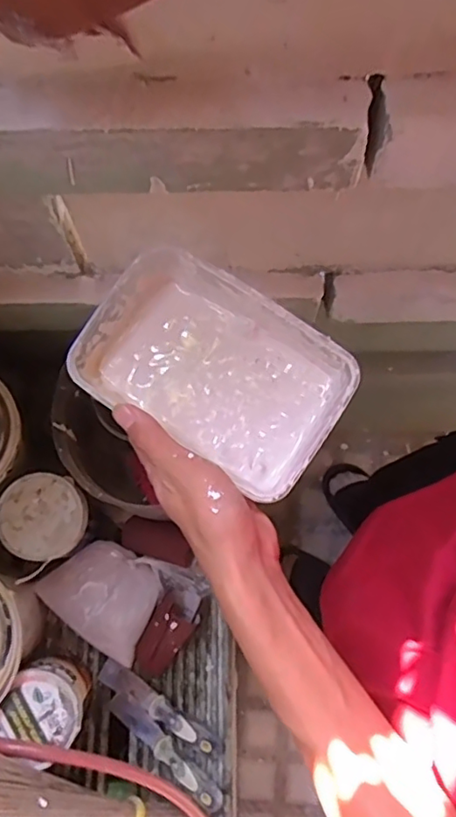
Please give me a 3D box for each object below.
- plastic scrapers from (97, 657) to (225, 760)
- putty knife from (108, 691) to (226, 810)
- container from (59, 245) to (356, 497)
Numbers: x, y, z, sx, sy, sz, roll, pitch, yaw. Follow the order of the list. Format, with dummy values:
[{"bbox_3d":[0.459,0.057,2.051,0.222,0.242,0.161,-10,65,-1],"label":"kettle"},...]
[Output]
[{"bbox_3d":[-0.093,0.412,0.806,0.195,0.027,0.033,30,78,10],"label":"plastic scrapers"},{"bbox_3d":[-0.083,0.460,0.794,0.192,0.023,0.031,38,79,11],"label":"putty knife"},{"bbox_3d":[-0.008,-0.025,0.398,0.169,0.043,0.110,29,77,9],"label":"container"}]

